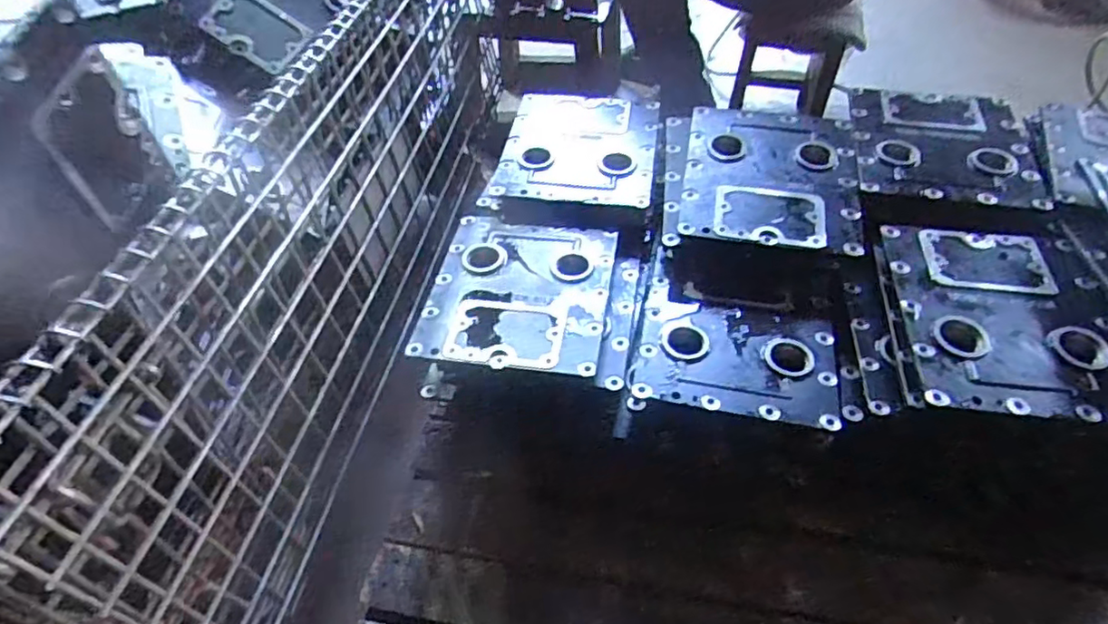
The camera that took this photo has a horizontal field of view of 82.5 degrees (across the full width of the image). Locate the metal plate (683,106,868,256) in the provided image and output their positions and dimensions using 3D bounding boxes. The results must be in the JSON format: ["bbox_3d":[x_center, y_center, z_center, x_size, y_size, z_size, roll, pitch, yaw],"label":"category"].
[{"bbox_3d":[0.289,-0.183,0.842,0.218,0.015,0.258,10,54,8],"label":"metal plate"}]

